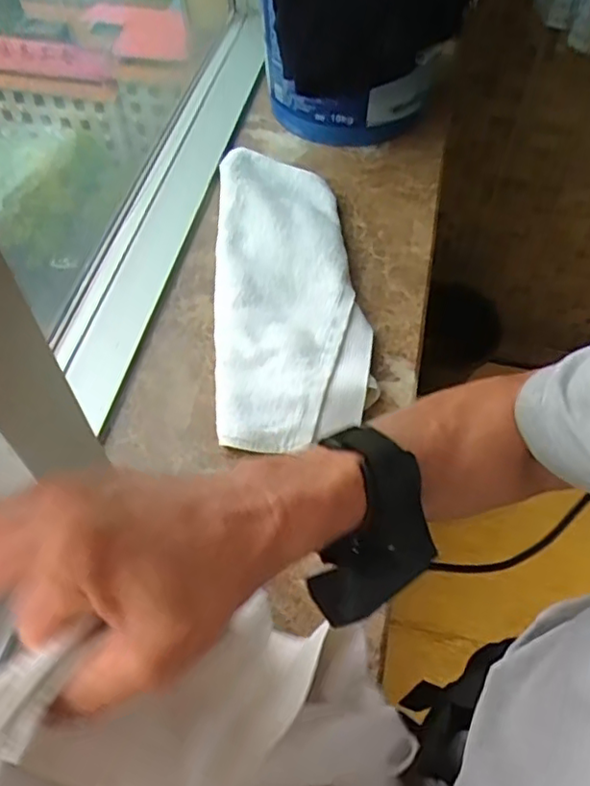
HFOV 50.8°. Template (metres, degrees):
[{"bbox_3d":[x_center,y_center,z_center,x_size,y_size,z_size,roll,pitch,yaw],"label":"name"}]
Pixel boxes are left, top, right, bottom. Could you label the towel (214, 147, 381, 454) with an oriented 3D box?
[{"bbox_3d":[-0.010,-0.115,0.645,0.148,0.030,0.357,-4,64,-4],"label":"towel"}]

